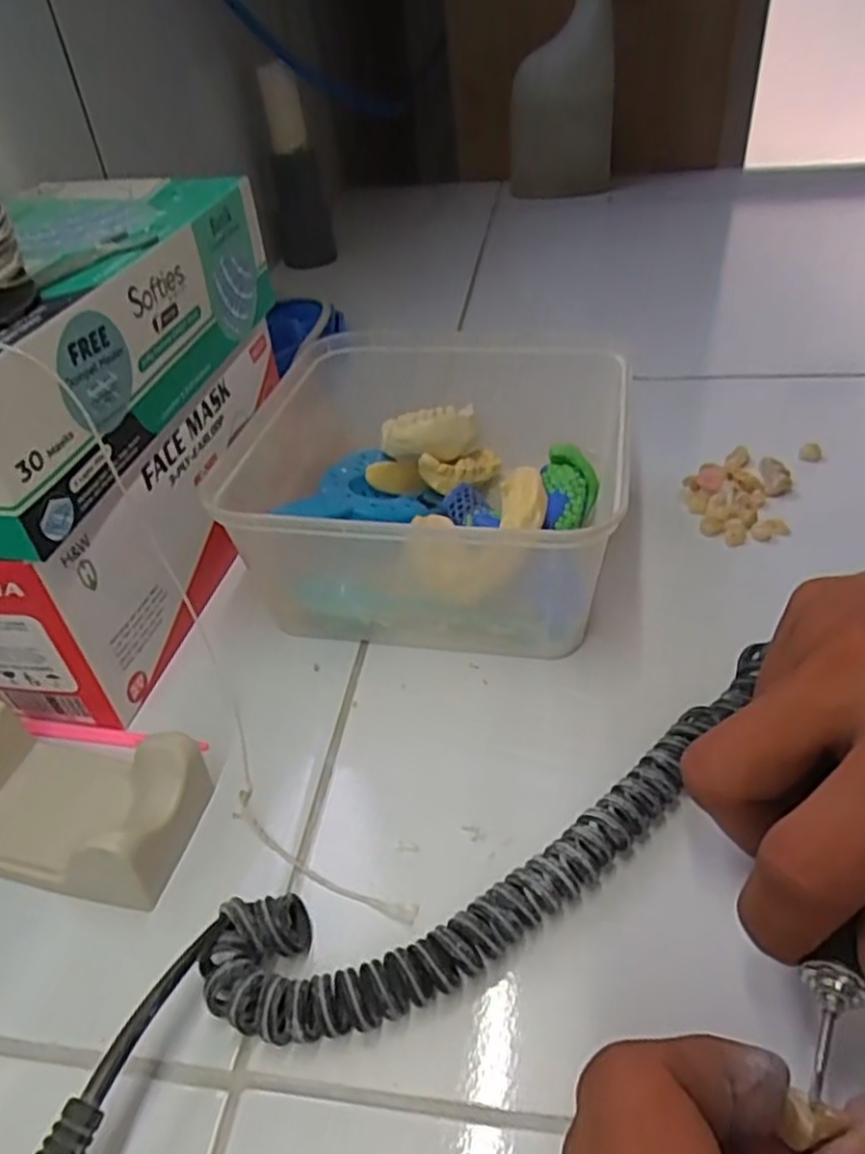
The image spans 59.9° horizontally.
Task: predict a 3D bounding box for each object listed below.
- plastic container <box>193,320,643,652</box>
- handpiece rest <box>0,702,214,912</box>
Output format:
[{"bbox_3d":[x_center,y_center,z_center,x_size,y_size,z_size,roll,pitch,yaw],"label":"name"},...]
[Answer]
[{"bbox_3d":[-0.001,-0.041,0.342,0.165,0.071,0.156,4,42,12],"label":"plastic container"},{"bbox_3d":[-0.119,0.075,0.250,0.089,0.033,0.049,8,43,17],"label":"handpiece rest"}]

